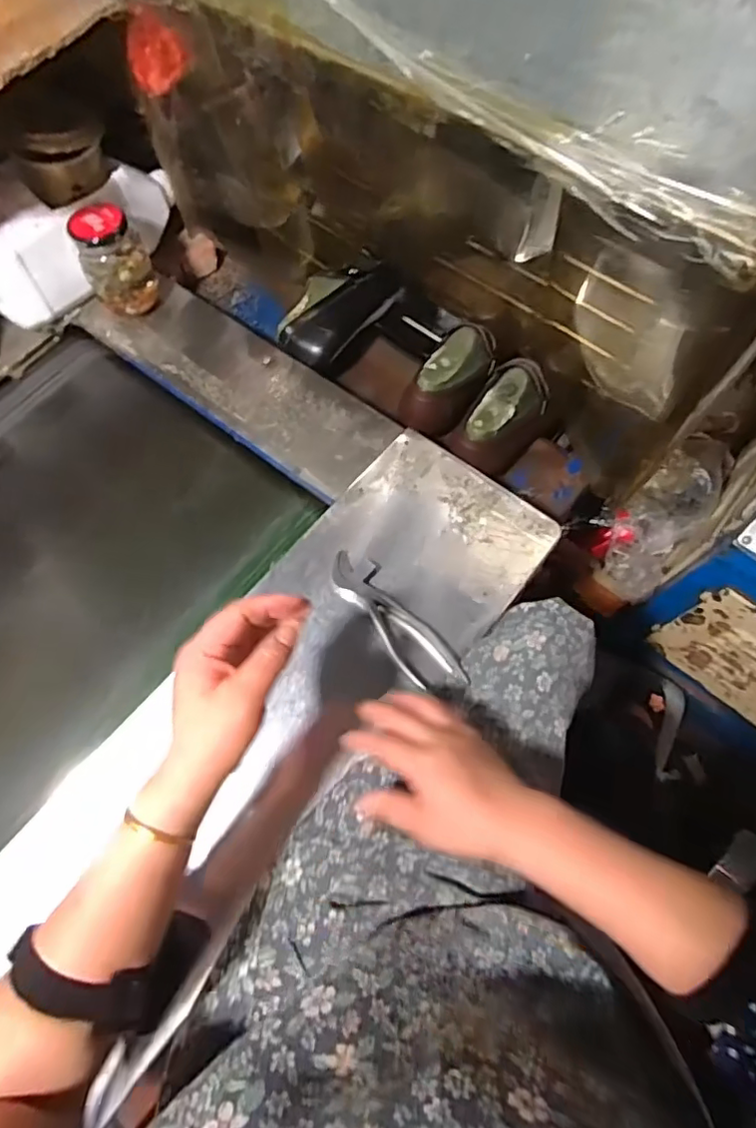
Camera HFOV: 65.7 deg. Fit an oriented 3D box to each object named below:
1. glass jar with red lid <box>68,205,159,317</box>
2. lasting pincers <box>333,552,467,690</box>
[{"bbox_3d":[-0.337,-0.387,0.757,0.083,0.119,0.064,-27,70,-9],"label":"glass jar with red lid"},{"bbox_3d":[0.015,0.056,0.601,0.053,0.019,0.183,-37,72,-12],"label":"lasting pincers"}]

